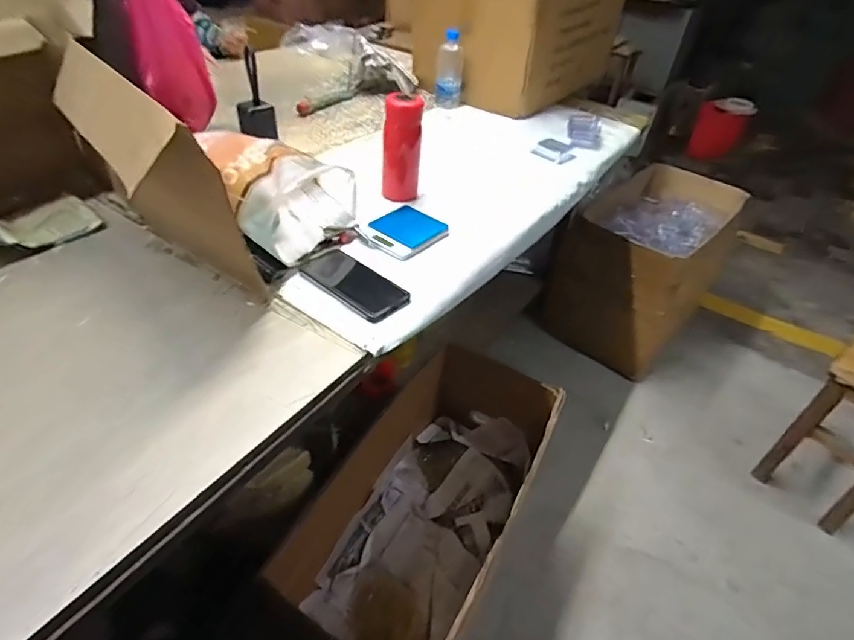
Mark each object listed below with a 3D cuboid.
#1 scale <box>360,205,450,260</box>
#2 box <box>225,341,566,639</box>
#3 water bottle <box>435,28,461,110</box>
[{"bbox_3d":[-0.035,-0.150,0.799,0.105,0.022,0.125,29,47,22],"label":"scale"},{"bbox_3d":[-0.006,0.404,0.940,0.310,0.334,0.663,24,45,19],"label":"box"},{"bbox_3d":[0.060,-0.663,1.262,0.064,0.181,0.078,7,42,0],"label":"water bottle"}]

